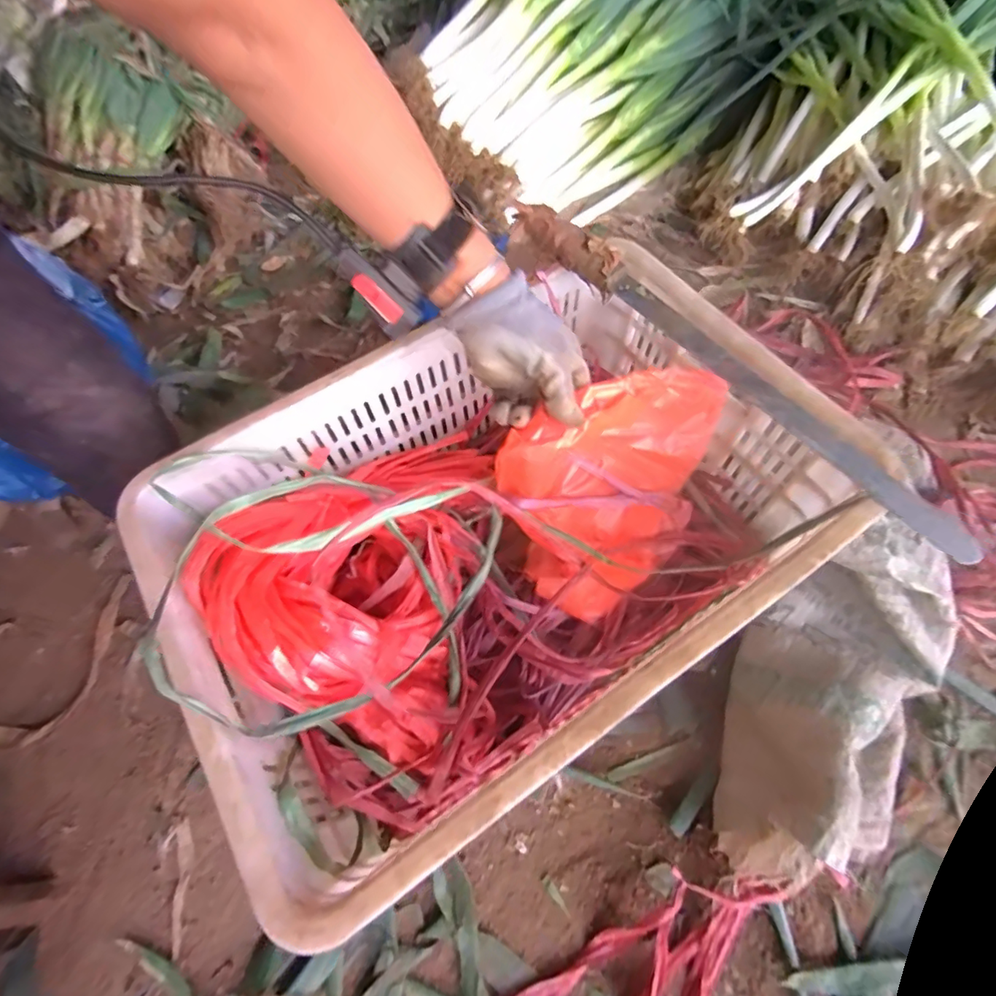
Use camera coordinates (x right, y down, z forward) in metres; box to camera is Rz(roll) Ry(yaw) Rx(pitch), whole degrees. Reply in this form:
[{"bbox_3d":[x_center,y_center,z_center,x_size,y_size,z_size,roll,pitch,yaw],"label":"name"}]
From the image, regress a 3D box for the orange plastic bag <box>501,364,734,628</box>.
[{"bbox_3d":[0.109,-0.016,0.467,0.138,0.155,0.213,40,70,21],"label":"orange plastic bag"}]

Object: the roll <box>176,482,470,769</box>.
[{"bbox_3d":[-0.122,0.081,0.432,0.211,0.123,0.192,-3,59,5],"label":"roll"}]

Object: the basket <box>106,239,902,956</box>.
[{"bbox_3d":[0.008,0.034,0.461,0.509,0.193,0.348,-32,61,-12],"label":"basket"}]

